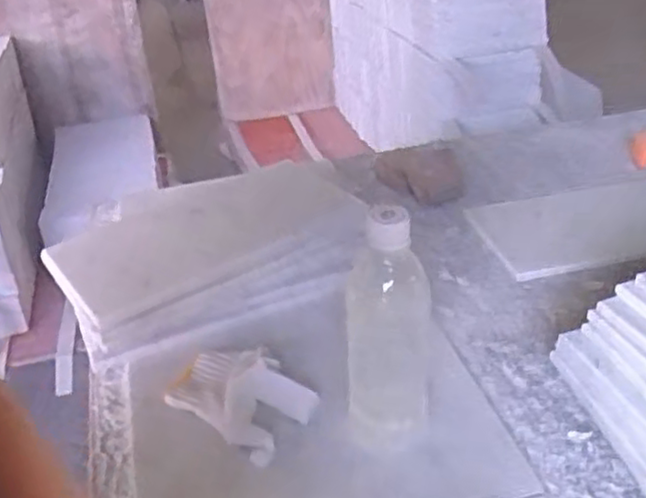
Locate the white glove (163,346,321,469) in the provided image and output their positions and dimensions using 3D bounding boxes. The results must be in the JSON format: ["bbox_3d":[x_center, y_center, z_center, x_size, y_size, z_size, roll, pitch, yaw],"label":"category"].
[{"bbox_3d":[-0.074,0.123,0.619,0.121,0.032,0.079,21,40,35],"label":"white glove"}]

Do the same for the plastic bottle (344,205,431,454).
[{"bbox_3d":[0.051,0.070,0.543,0.065,0.203,0.053,-8,34,-7],"label":"plastic bottle"}]

